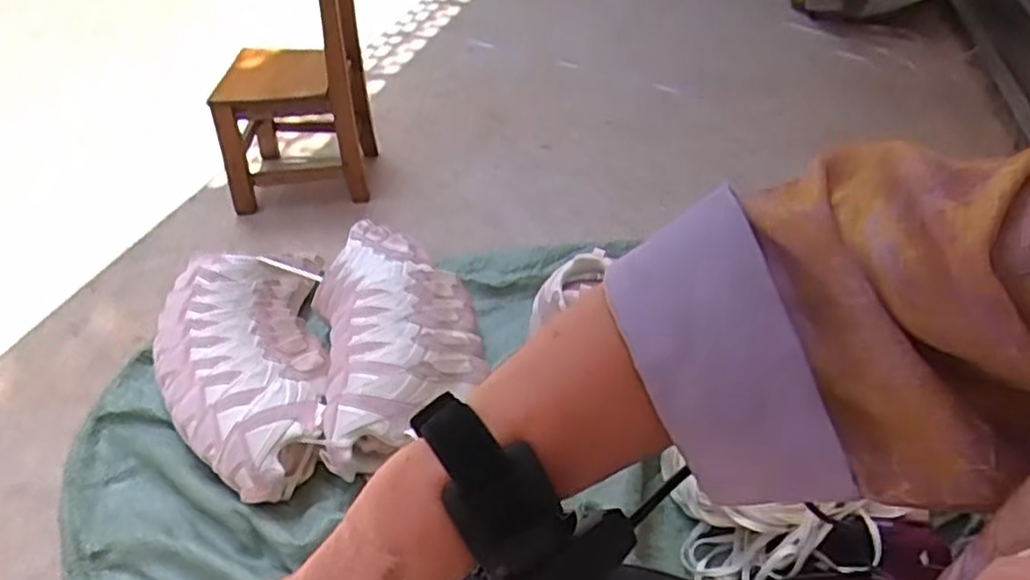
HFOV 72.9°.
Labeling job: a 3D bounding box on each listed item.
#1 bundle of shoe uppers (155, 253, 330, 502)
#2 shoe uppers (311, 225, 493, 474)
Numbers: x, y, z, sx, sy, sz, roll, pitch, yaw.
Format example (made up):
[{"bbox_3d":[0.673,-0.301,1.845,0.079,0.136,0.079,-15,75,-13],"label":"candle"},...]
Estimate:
[{"bbox_3d":[-0.399,0.108,1.026,0.235,0.136,0.471,-9,42,-14],"label":"bundle of shoe uppers"},{"bbox_3d":[-0.179,0.058,1.079,0.236,0.133,0.496,-6,42,-11],"label":"shoe uppers"}]

